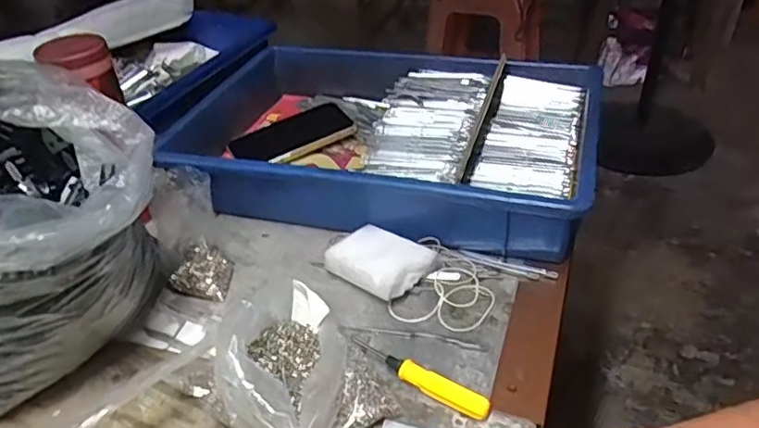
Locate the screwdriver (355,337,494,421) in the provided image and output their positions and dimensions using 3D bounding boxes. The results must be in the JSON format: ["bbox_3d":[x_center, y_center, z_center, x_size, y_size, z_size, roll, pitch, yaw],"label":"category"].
[{"bbox_3d":[0.028,0.117,0.432,0.115,0.013,0.017,23,45,31],"label":"screwdriver"}]

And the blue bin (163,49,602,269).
[{"bbox_3d":[0.001,-0.080,0.646,0.441,0.084,0.297,8,38,15],"label":"blue bin"}]

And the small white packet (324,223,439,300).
[{"bbox_3d":[-0.001,0.043,0.525,0.083,0.028,0.061,28,47,35],"label":"small white packet"}]

